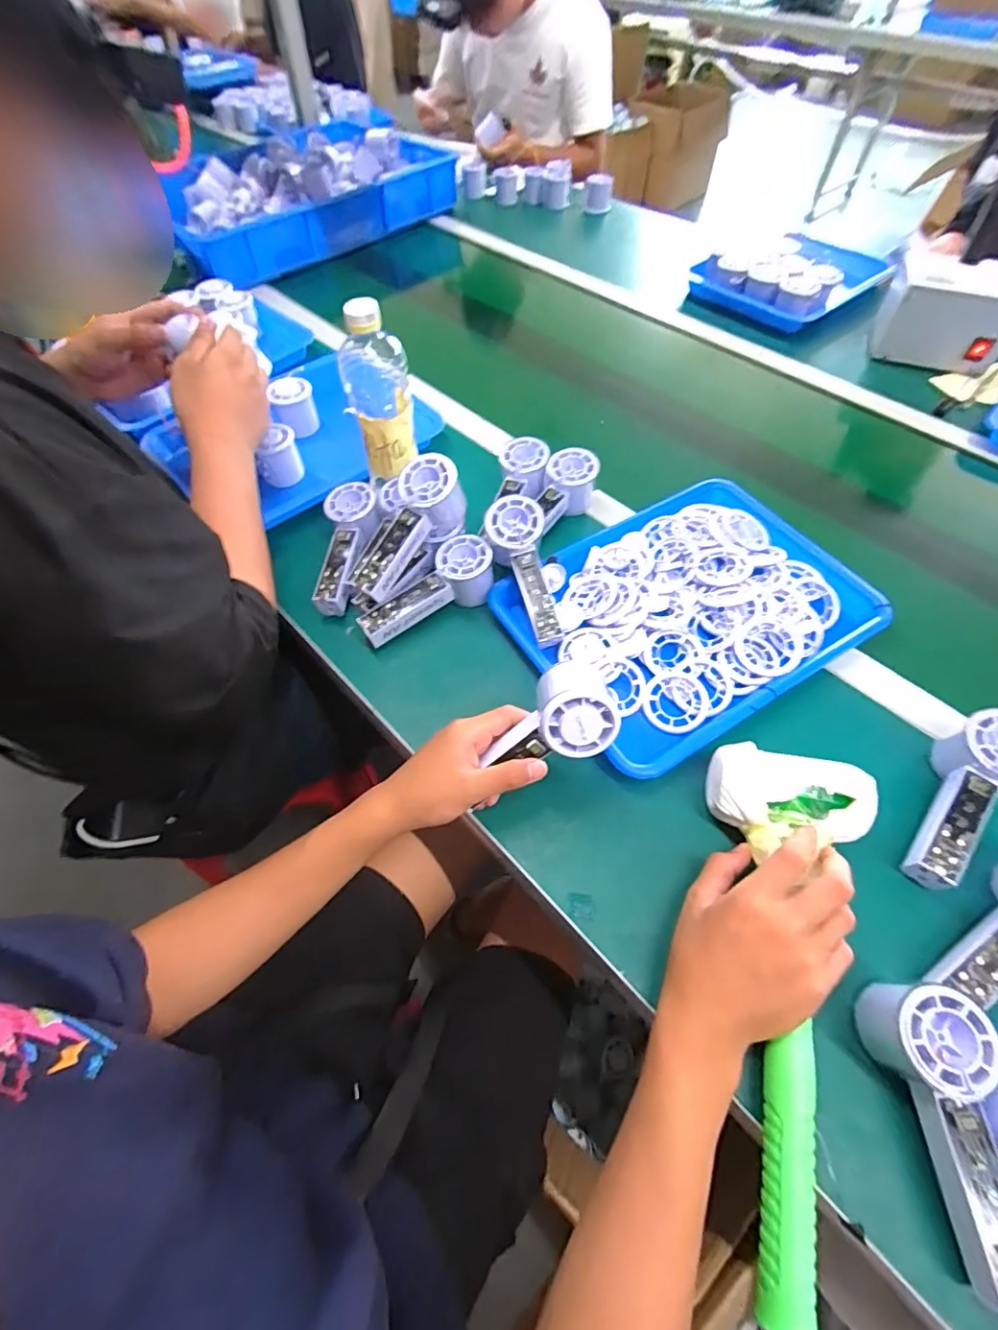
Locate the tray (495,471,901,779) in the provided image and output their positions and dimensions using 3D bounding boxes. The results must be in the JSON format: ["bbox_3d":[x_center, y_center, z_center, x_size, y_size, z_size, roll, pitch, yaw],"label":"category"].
[{"bbox_3d":[0.201,-0.063,0.562,0.346,0.037,0.250,-27,61,-16],"label":"tray"}]

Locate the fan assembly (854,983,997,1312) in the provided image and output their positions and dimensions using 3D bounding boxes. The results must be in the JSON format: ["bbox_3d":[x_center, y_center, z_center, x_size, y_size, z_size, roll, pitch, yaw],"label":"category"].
[{"bbox_3d":[0.271,0.276,0.320,0.053,0.052,0.148,0,57,1],"label":"fan assembly"}]

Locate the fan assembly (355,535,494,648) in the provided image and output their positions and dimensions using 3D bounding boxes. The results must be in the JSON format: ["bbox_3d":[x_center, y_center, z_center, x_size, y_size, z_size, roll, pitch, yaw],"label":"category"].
[{"bbox_3d":[-0.073,-0.071,0.560,0.150,0.062,0.053,-32,62,-18],"label":"fan assembly"}]

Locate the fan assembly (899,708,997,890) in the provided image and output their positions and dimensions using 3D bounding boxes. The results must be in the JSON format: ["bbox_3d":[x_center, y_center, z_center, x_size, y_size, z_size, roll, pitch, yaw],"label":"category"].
[{"bbox_3d":[0.376,0.111,0.441,0.051,0.053,0.157,35,77,21],"label":"fan assembly"}]

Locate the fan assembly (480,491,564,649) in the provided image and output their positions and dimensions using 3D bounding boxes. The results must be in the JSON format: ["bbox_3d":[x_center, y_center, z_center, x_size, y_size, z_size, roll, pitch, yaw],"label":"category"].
[{"bbox_3d":[0.027,-0.093,0.554,0.061,0.046,0.153,-15,82,-9],"label":"fan assembly"}]

